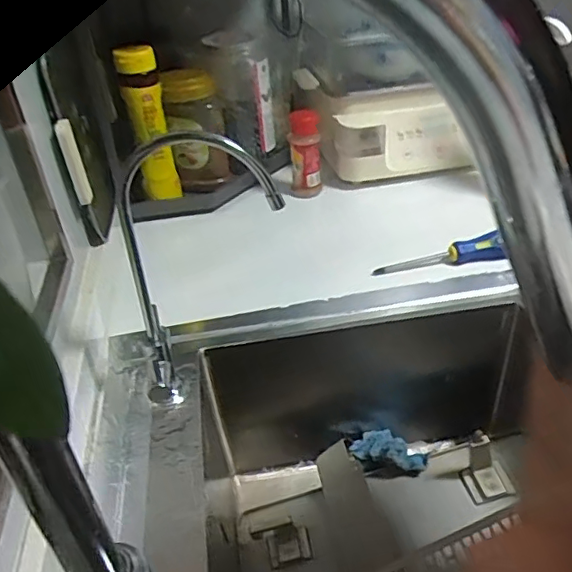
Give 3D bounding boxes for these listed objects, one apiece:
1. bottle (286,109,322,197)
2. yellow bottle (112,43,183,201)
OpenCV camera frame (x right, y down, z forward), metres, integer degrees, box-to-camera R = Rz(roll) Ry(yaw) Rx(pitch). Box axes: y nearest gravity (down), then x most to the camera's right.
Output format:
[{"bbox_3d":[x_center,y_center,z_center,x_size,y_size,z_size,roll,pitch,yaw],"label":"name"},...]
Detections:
[{"bbox_3d":[0.030,-0.204,0.865,0.045,0.127,0.038,-4,34,0],"label":"bottle"},{"bbox_3d":[-0.189,-0.218,0.791,0.055,0.224,0.044,-12,35,-13],"label":"yellow bottle"}]

